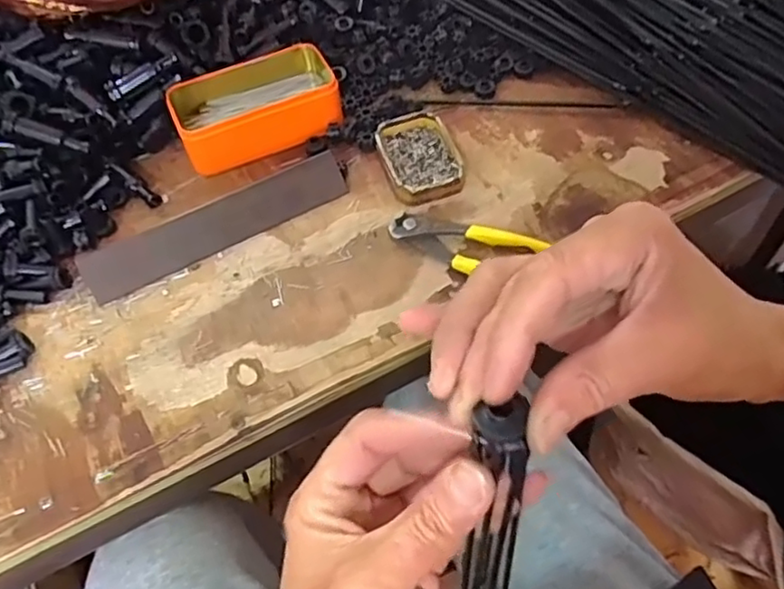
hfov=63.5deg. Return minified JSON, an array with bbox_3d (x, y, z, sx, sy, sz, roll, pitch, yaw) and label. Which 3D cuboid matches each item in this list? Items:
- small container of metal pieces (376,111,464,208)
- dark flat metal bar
[{"bbox_3d":[0.024,-0.118,0.545,0.064,0.021,0.092,-20,56,-10],"label":"small container of metal pieces"},{"bbox_3d":[-0.141,-0.057,0.516,0.216,0.009,0.040,-26,98,-11],"label":"dark flat metal bar"}]

